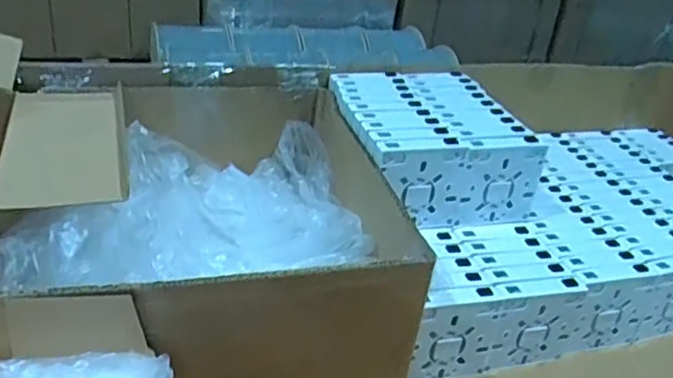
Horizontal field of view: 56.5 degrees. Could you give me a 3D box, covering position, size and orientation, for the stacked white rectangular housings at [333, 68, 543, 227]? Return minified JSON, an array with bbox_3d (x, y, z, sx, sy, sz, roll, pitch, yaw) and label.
[{"bbox_3d":[0.093,-0.048,0.655,0.172,0.085,0.202,-4,32,-19],"label":"stacked white rectangular housings"}]

